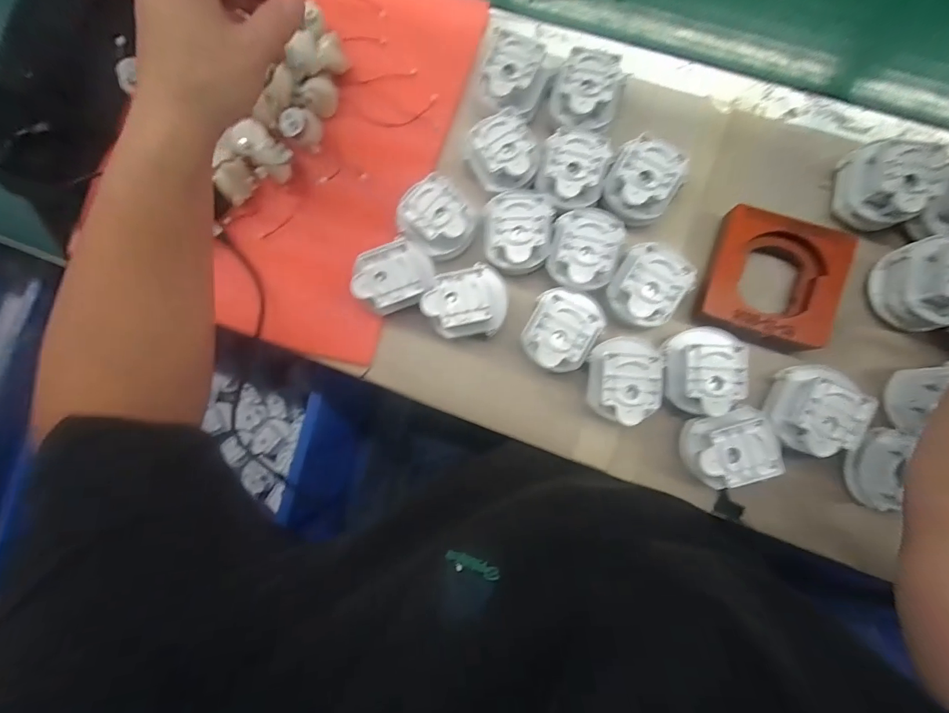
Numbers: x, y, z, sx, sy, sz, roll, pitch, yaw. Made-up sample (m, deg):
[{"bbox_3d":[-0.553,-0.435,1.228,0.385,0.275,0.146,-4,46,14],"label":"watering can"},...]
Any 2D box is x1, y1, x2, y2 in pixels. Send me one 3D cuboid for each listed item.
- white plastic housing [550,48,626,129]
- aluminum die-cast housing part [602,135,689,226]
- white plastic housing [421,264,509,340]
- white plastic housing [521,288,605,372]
[{"bbox_3d":[0.099,-0.228,0.373,0.056,0.051,0.052,0,86,5],"label":"white plastic housing"},{"bbox_3d":[0.142,-0.145,0.361,0.057,0.048,0.057,0,86,5],"label":"aluminum die-cast housing part"},{"bbox_3d":[-0.006,-0.044,0.367,0.068,0.046,0.055,-18,85,3],"label":"white plastic housing"},{"bbox_3d":[0.076,-0.021,0.361,0.061,0.048,0.072,23,88,6],"label":"white plastic housing"}]

